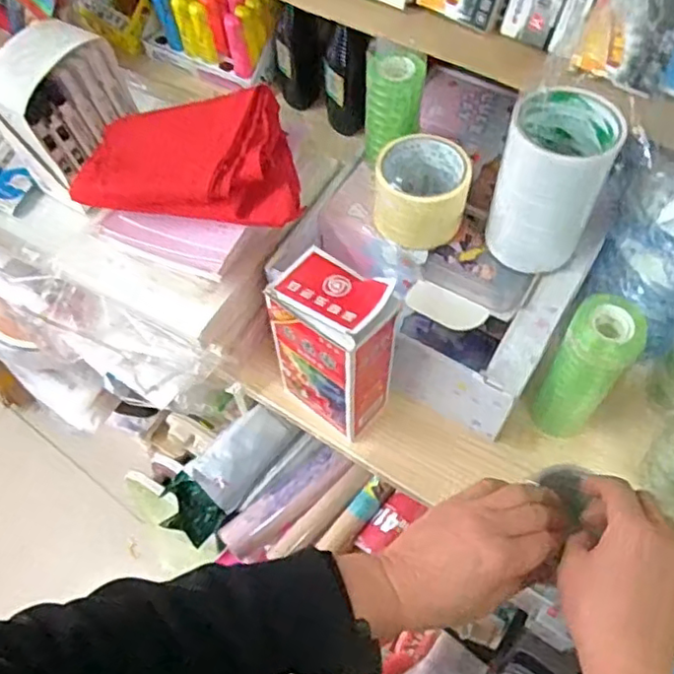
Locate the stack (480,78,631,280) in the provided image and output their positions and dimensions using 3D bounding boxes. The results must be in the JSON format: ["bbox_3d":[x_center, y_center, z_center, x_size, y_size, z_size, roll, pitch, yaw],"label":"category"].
[{"bbox_3d":[0.194,-0.142,0.579,0.088,0.149,0.091,21,63,13],"label":"stack"}]

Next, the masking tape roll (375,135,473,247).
[{"bbox_3d":[0.085,-0.142,0.631,0.090,0.069,0.095,-1,60,2],"label":"masking tape roll"}]

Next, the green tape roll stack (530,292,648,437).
[{"bbox_3d":[0.222,0.034,0.577,0.059,0.170,0.050,30,66,18],"label":"green tape roll stack"}]

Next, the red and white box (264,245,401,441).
[{"bbox_3d":[-0.004,0.009,0.574,0.101,0.188,0.068,33,67,19],"label":"red and white box"}]

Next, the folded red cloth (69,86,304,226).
[{"bbox_3d":[-0.149,-0.171,0.622,0.222,0.053,0.145,-4,60,0],"label":"folded red cloth"}]

